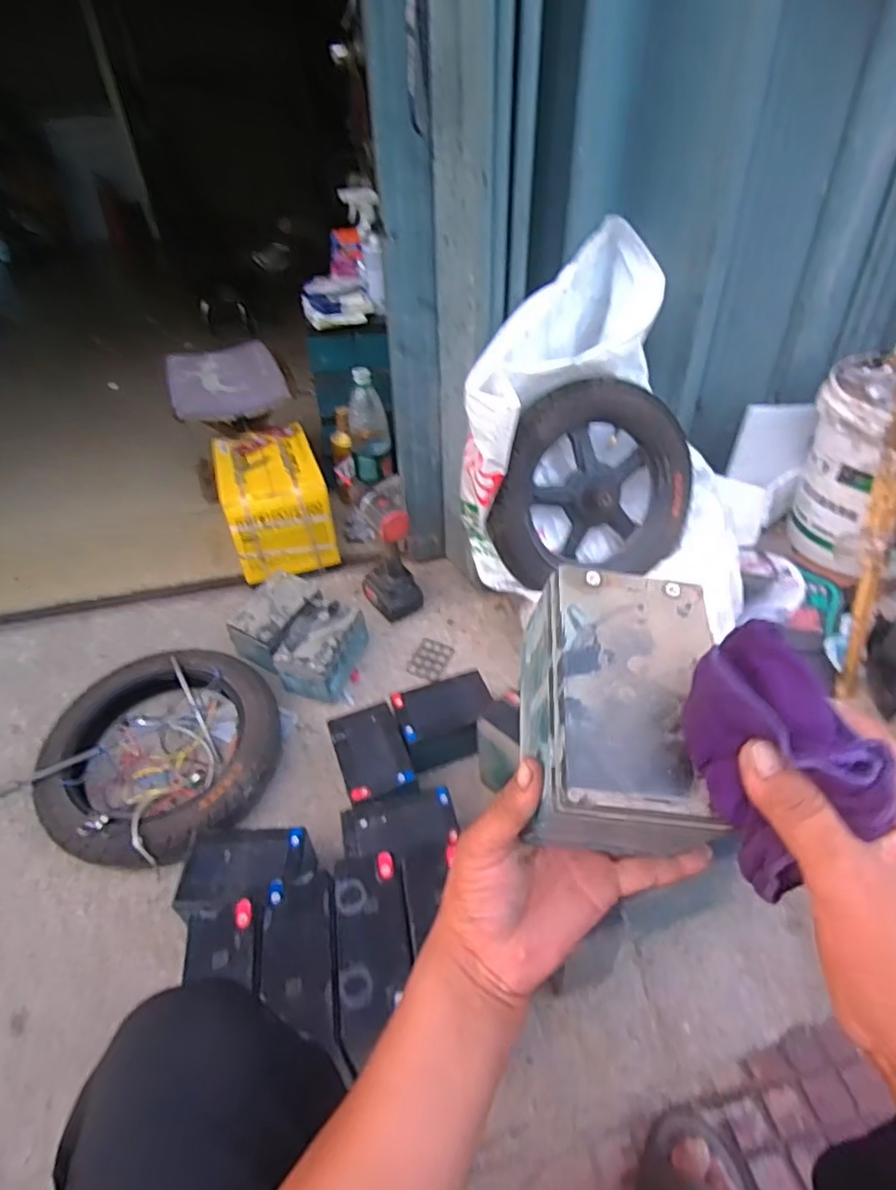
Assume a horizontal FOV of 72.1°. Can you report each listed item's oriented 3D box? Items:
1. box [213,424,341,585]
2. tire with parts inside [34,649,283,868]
[{"bbox_3d":[-0.363,-0.196,1.294,0.191,0.179,0.320,-15,40,-14],"label":"box"},{"bbox_3d":[-0.431,0.240,0.947,0.313,0.115,0.338,-2,38,2],"label":"tire with parts inside"}]

